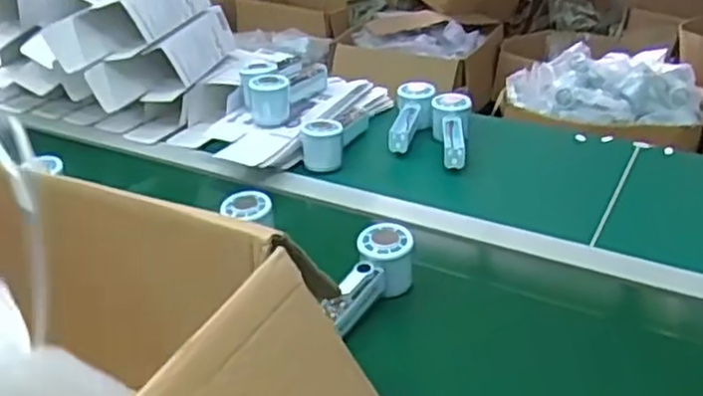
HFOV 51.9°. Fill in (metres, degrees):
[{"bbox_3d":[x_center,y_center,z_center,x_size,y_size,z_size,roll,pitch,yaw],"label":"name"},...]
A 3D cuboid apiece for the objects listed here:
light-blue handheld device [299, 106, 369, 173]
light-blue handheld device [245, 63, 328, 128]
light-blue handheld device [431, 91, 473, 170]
[{"bbox_3d":[-0.022,-0.097,1.037,0.059,0.053,0.150,11,33,20],"label":"light-blue handheld device"},{"bbox_3d":[-0.092,-0.162,1.062,0.058,0.059,0.149,14,34,24],"label":"light-blue handheld device"},{"bbox_3d":[0.145,-0.090,1.029,0.057,0.051,0.157,0,45,3],"label":"light-blue handheld device"}]

